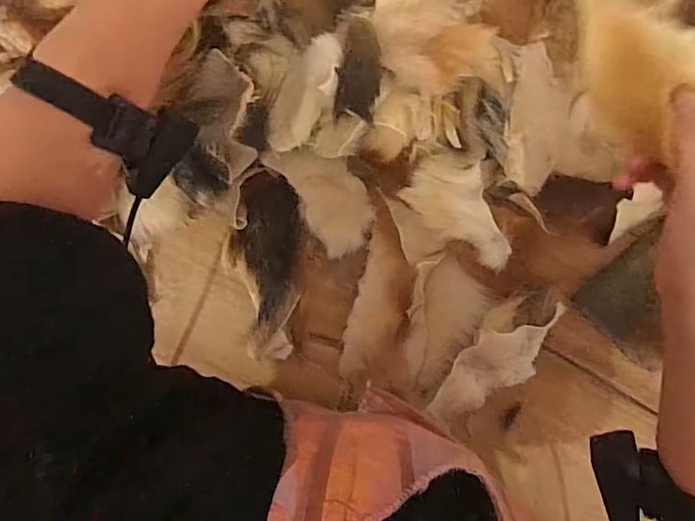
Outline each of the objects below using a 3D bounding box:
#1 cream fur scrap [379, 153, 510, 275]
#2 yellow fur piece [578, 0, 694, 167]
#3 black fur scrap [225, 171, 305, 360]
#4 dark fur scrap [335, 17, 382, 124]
[{"bbox_3d":[0.085,-0.039,0.460,0.081,0.024,0.110,-20,90,4],"label":"cream fur scrap"},{"bbox_3d":[0.168,-0.147,0.318,0.068,0.049,0.164,-16,70,4],"label":"yellow fur piece"},{"bbox_3d":[-0.077,0.006,0.490,0.068,0.022,0.165,5,92,3],"label":"black fur scrap"},{"bbox_3d":[0.010,-0.151,0.416,0.032,0.021,0.079,4,79,3],"label":"dark fur scrap"}]

